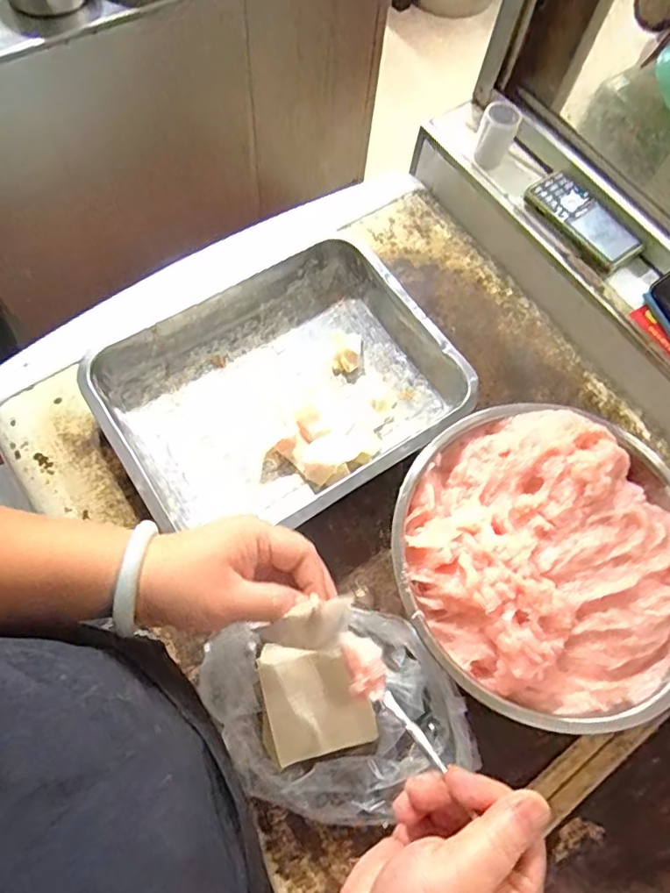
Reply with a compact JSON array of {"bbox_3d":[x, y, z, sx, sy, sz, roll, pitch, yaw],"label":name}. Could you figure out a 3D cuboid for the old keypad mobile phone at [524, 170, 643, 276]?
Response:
[{"bbox_3d":[0.262,-0.238,0.591,0.055,0.019,0.126,-36,75,-16],"label":"old keypad mobile phone"}]

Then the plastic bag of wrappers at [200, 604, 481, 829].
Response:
[{"bbox_3d":[-0.002,0.195,0.422,0.169,0.047,0.171,-21,70,-11],"label":"plastic bag of wrappers"}]

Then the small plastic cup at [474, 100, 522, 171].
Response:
[{"bbox_3d":[0.176,-0.336,0.608,0.036,0.057,0.038,1,68,-4],"label":"small plastic cup"}]

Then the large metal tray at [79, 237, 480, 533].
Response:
[{"bbox_3d":[-0.048,-0.049,0.524,0.302,0.047,0.234,-32,72,-14],"label":"large metal tray"}]

